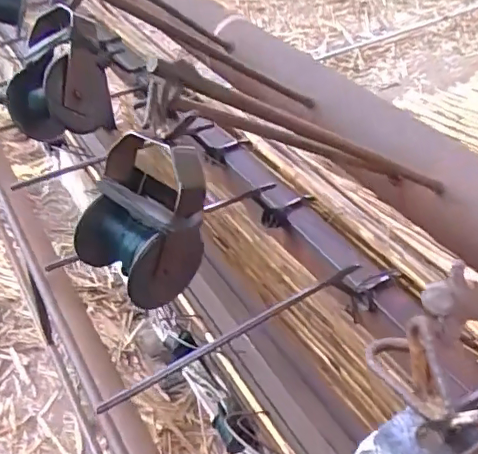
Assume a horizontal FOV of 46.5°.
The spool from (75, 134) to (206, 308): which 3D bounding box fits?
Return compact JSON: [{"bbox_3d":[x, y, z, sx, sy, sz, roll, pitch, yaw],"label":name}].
[{"bbox_3d":[-0.045,-0.004,0.261,0.053,0.060,0.065,-34,48,-27],"label":"spool"}]

